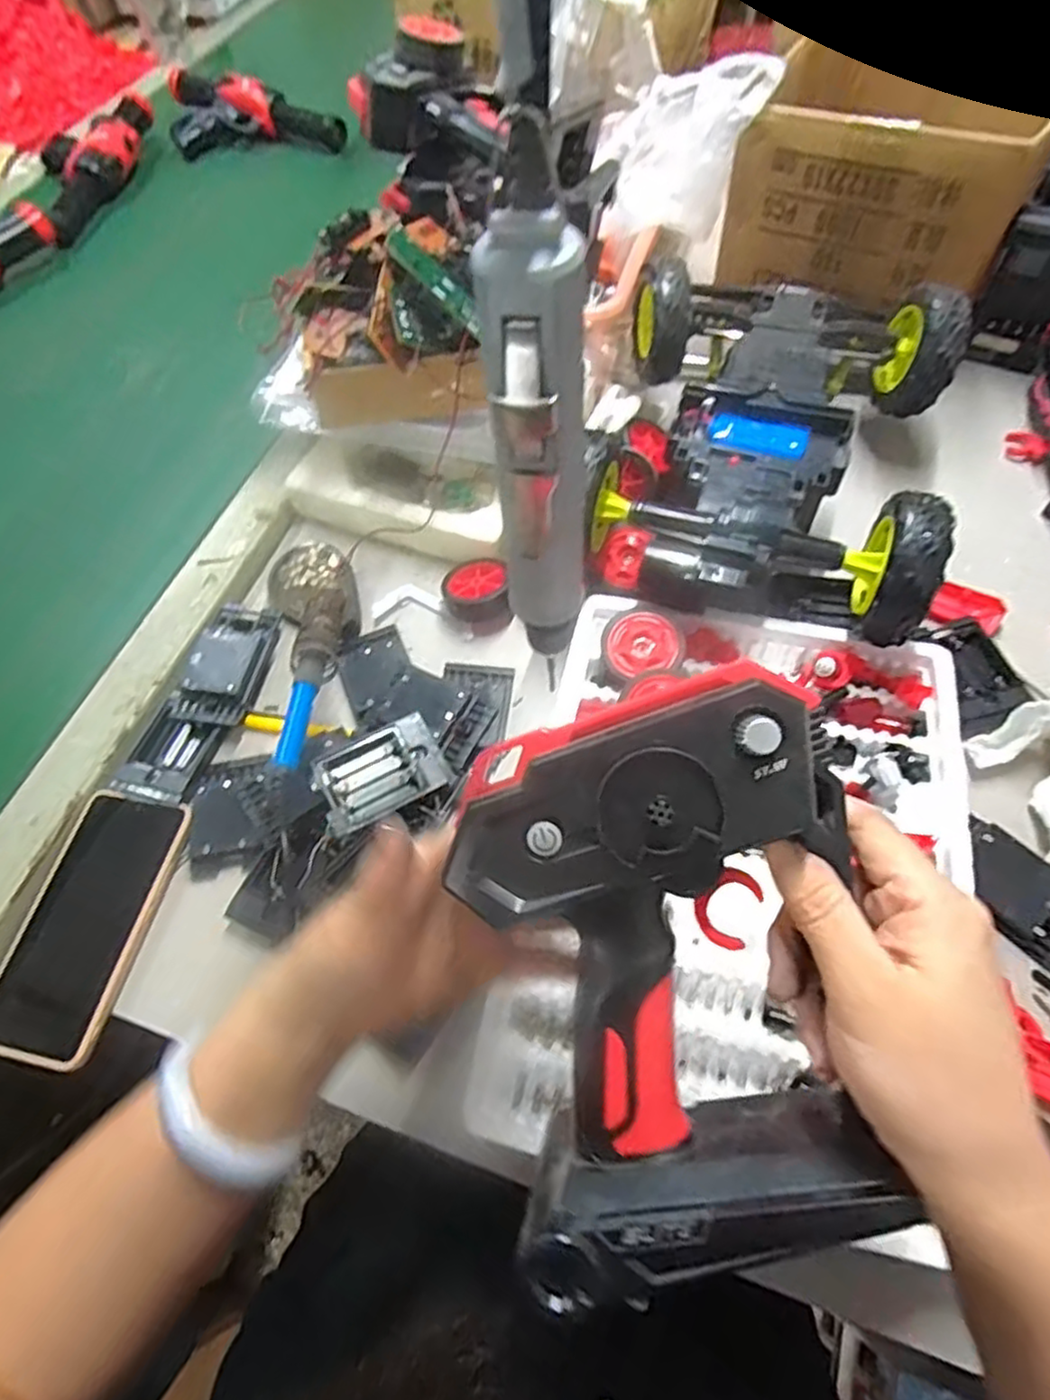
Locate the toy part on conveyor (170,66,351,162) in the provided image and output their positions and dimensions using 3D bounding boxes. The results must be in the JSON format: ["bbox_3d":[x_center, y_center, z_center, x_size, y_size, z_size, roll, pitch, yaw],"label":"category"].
[{"bbox_3d":[-0.393,-0.793,0.949,0.282,0.069,0.150,33,68,20],"label":"toy part on conveyor"}]

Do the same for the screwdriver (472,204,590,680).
[{"bbox_3d":[0.007,-0.075,0.263,0.032,0.181,0.028,2,61,5],"label":"screwdriver"}]

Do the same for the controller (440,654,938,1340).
[{"bbox_3d":[0.053,0.095,0.259,0.138,0.060,0.197,-11,86,8],"label":"controller"}]

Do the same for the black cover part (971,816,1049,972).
[{"bbox_3d":[0.299,0.118,0.418,0.079,0.013,0.056,36,70,15],"label":"black cover part"}]

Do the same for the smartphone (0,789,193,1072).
[{"bbox_3d":[-0.275,0.140,0.439,0.076,0.015,0.159,8,61,9],"label":"smartphone"}]

